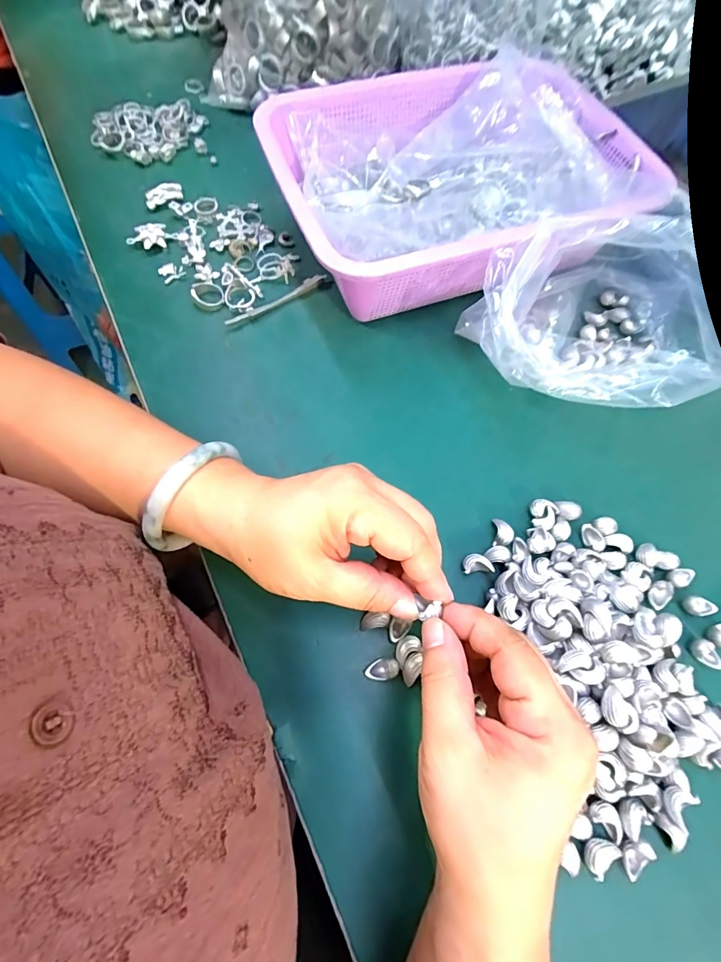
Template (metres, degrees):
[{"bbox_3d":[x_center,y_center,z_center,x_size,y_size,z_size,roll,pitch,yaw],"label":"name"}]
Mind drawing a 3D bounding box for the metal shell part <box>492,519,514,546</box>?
[{"bbox_3d":[0.100,0.037,0.291,0.014,0.010,0.020,10,67,2],"label":"metal shell part"}]

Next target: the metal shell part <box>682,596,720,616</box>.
[{"bbox_3d":[0.223,0.081,0.271,0.019,0.006,0.012,-3,67,-3],"label":"metal shell part"}]

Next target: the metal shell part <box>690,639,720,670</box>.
[{"bbox_3d":[0.218,0.109,0.260,0.019,0.010,0.012,38,71,13],"label":"metal shell part"}]

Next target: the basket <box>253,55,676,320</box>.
[{"bbox_3d":[0.081,-0.256,0.367,0.296,0.087,0.231,-19,69,-9],"label":"basket"}]

